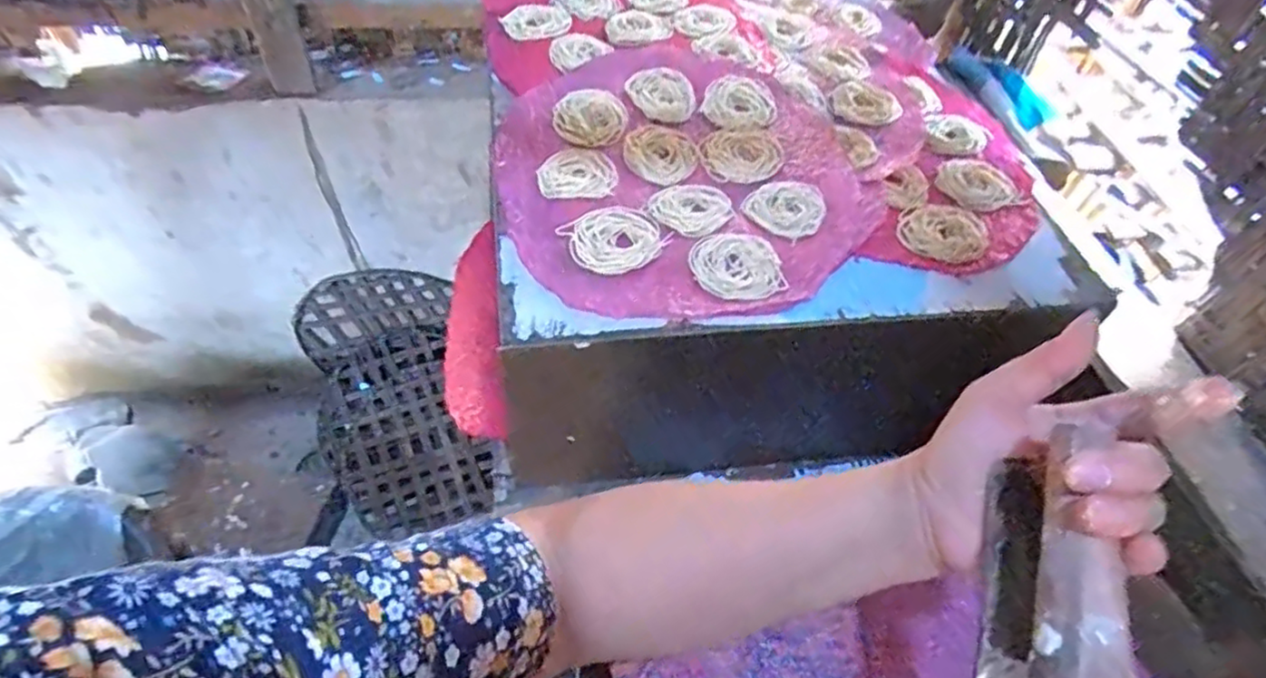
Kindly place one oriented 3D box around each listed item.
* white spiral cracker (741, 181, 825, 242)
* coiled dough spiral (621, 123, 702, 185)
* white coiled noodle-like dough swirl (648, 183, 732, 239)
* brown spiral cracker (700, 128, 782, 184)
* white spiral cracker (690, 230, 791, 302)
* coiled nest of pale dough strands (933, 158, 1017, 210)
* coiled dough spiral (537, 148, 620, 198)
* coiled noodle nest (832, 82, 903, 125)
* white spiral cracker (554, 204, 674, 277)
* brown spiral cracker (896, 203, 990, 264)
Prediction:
[{"bbox_3d":[0.139,-0.118,0.603,0.073,0.009,0.068,-35,62,-29],"label":"white spiral cracker"},{"bbox_3d":[0.029,-0.178,0.644,0.071,0.011,0.073,3,51,-4],"label":"coiled dough spiral"},{"bbox_3d":[0.053,-0.119,0.597,0.066,0.004,0.077,35,56,20],"label":"white coiled noodle-like dough swirl"},{"bbox_3d":[0.104,-0.178,0.644,0.073,0.010,0.074,7,51,-1],"label":"brown spiral cracker"},{"bbox_3d":[0.086,-0.063,0.557,0.072,0.006,0.072,-16,55,-18],"label":"white spiral cracker"},{"bbox_3d":[0.338,-0.153,0.661,0.074,0.008,0.070,3,51,-4],"label":"coiled nest of pale dough strands"},{"bbox_3d":[-0.050,-0.154,0.612,0.071,0.009,0.065,1,51,-6],"label":"coiled dough spiral"},{"bbox_3d":[0.248,-0.255,0.721,0.076,0.004,0.069,-3,52,-9],"label":"coiled noodle nest"},{"bbox_3d":[-0.014,-0.085,0.565,0.080,0.006,0.072,-29,60,-26],"label":"white spiral cracker"},{"bbox_3d":[0.282,-0.098,0.611,0.079,0.005,0.075,3,51,-4],"label":"brown spiral cracker"}]

